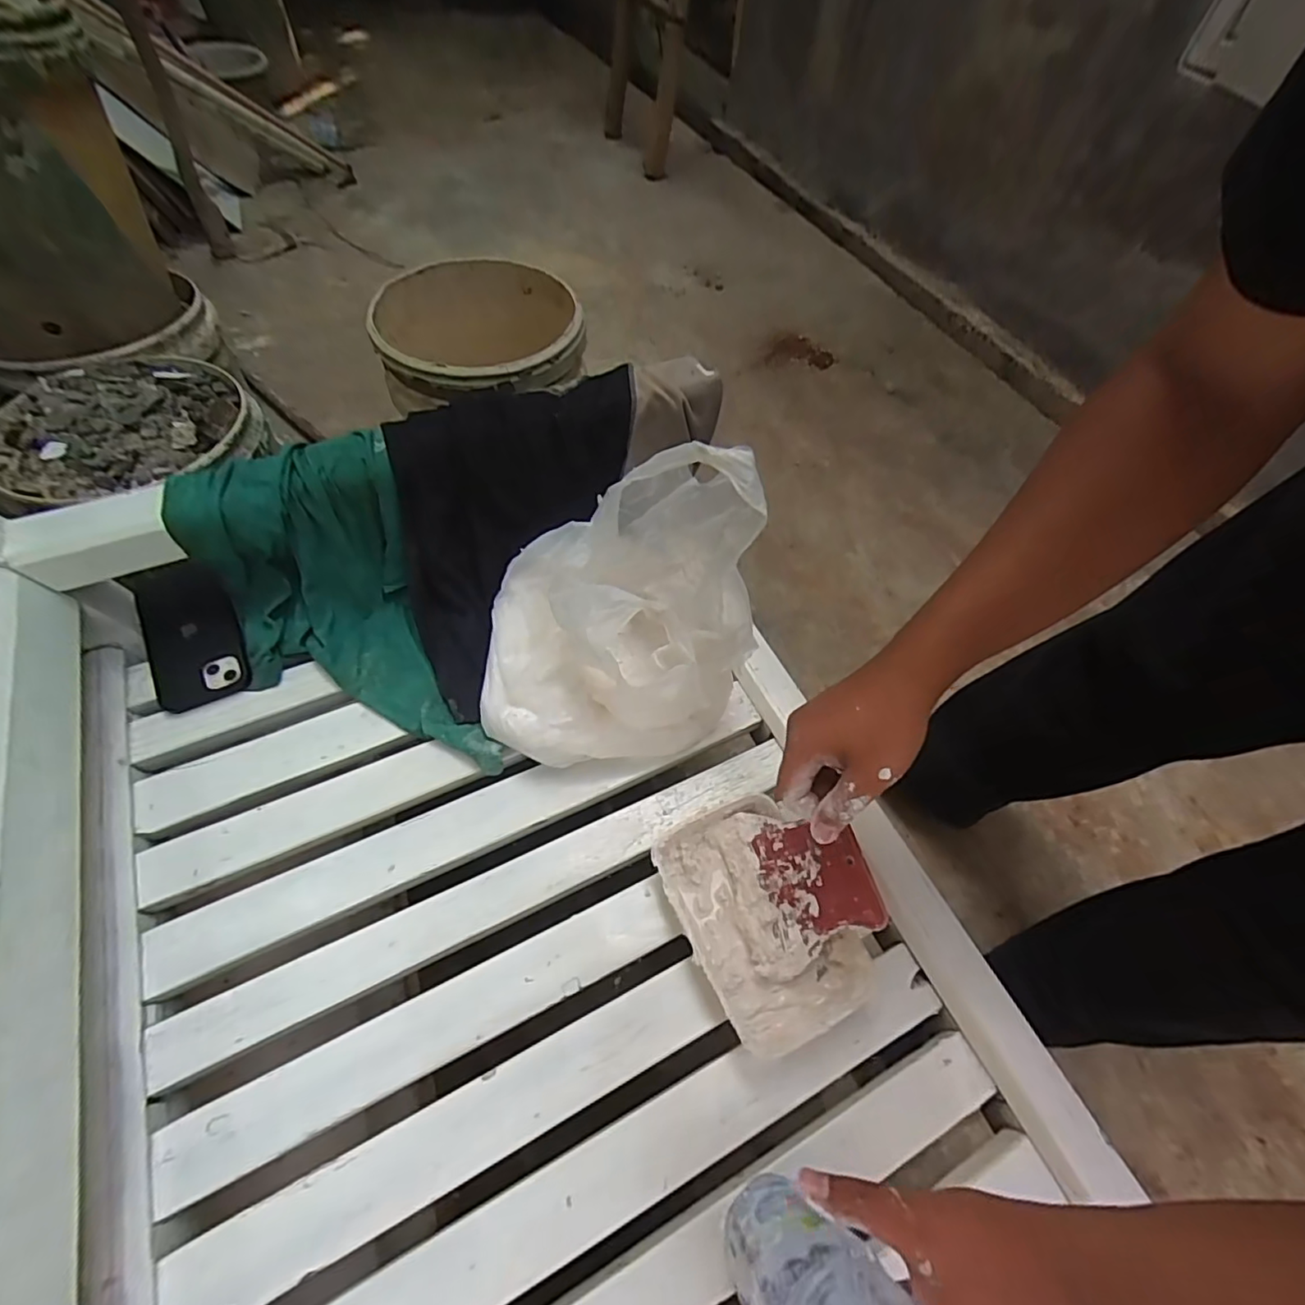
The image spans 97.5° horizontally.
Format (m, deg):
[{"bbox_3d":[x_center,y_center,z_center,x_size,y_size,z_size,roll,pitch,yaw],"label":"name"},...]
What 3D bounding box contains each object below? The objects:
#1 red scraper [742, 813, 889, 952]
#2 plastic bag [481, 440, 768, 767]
[{"bbox_3d":[0.123,0.169,0.446,0.085,0.004,0.099,-29,61,26],"label":"red scraper"},{"bbox_3d":[-0.039,-0.048,0.481,0.221,0.222,0.211,-5,58,-6],"label":"plastic bag"}]

